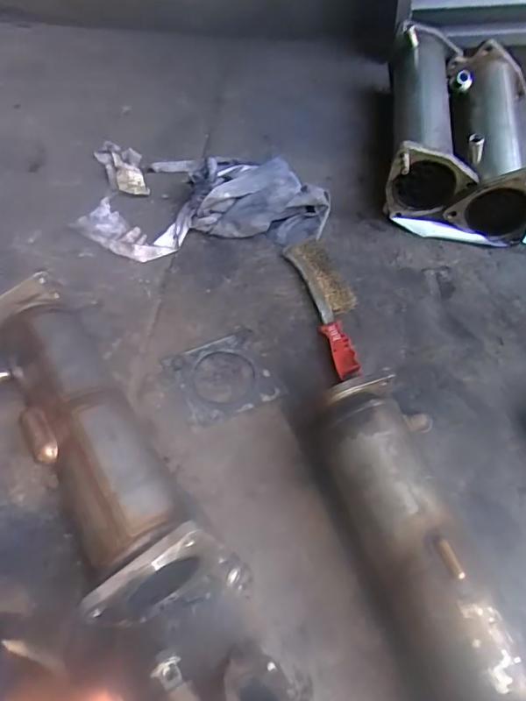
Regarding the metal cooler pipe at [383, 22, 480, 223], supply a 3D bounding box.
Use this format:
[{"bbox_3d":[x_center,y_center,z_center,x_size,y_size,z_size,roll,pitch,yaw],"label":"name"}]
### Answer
[{"bbox_3d":[0.238,-0.339,0.747,0.104,0.119,0.322,6,59,4],"label":"metal cooler pipe"}]

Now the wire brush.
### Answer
[{"bbox_3d":[0.086,-0.060,0.642,0.054,0.026,0.212,-15,61,-10],"label":"wire brush"}]

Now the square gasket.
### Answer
[{"bbox_3d":[-0.048,0.031,0.596,0.112,0.004,0.102,-21,62,-13],"label":"square gasket"}]

